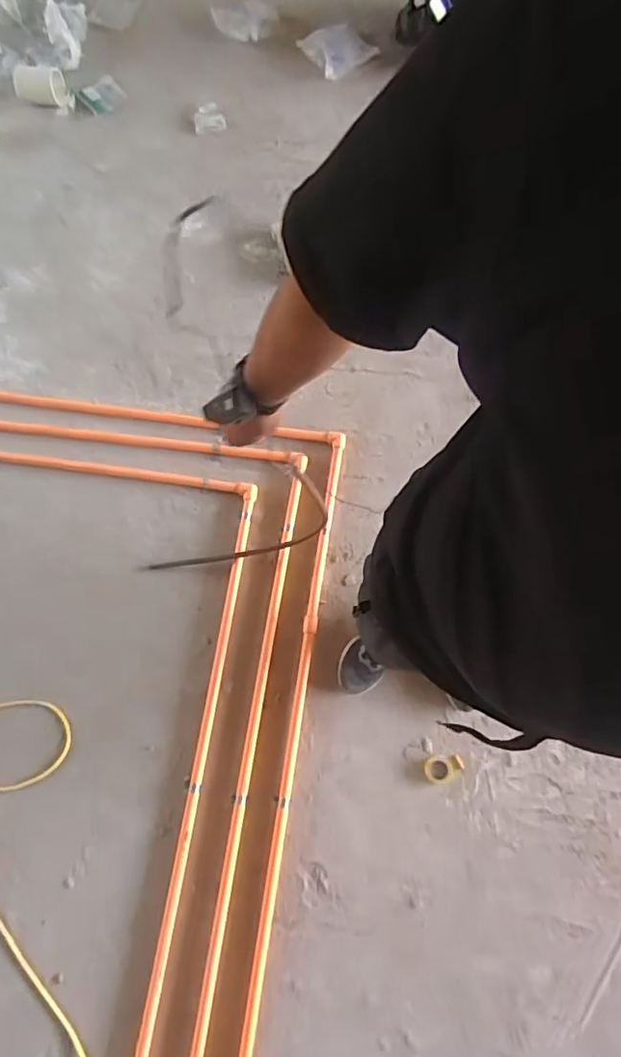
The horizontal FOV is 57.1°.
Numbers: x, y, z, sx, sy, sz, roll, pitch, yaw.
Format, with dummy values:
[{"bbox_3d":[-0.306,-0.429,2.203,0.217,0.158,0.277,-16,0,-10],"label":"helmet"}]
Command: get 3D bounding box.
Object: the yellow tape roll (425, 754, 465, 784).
[{"bbox_3d":[0.324,0.577,1.373,0.095,0.026,0.060,-5,72,-1],"label":"yellow tape roll"}]

